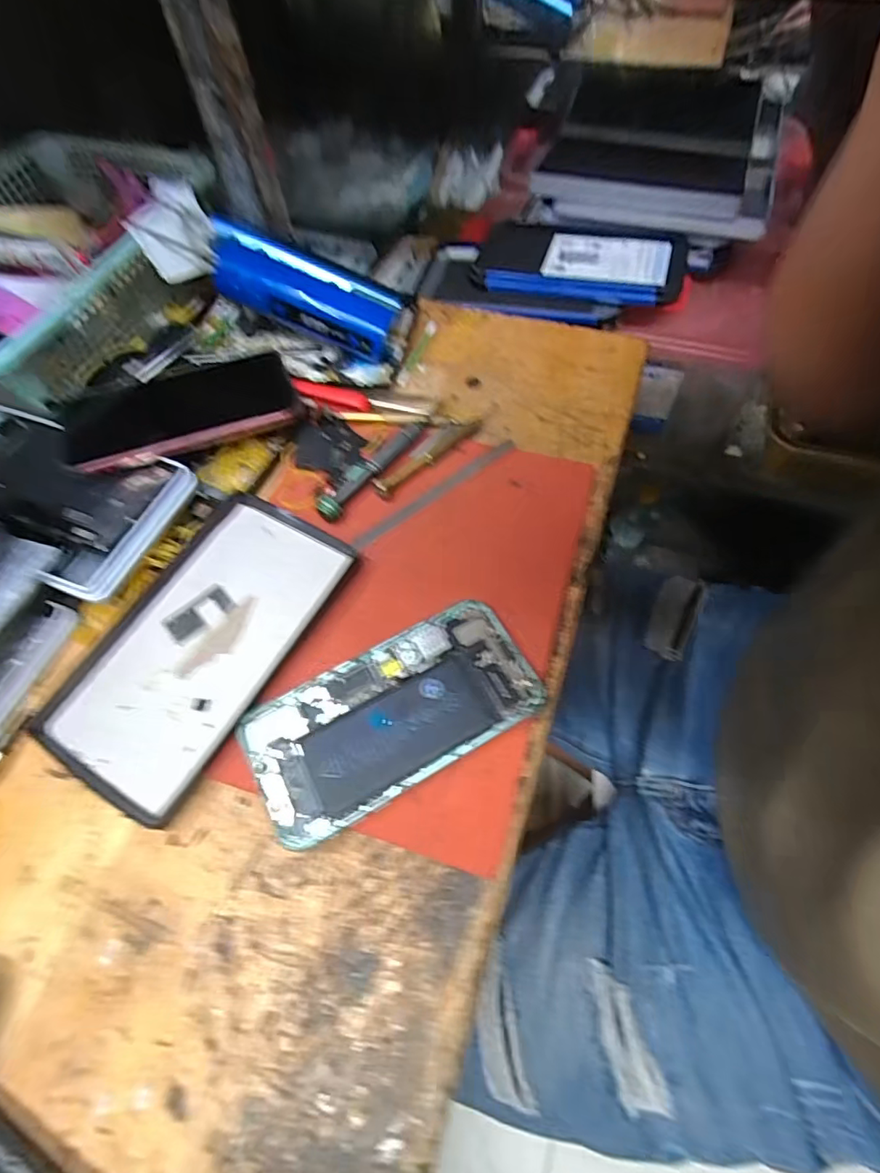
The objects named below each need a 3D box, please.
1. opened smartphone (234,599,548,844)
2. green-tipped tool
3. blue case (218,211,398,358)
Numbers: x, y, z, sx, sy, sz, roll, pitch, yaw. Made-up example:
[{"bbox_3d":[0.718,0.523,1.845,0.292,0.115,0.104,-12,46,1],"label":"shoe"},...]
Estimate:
[{"bbox_3d":[-0.023,0.068,0.291,0.150,0.009,0.074,-26,63,-11],"label":"opened smartphone"},{"bbox_3d":[-0.046,-0.079,0.363,0.020,0.011,0.099,33,68,19],"label":"green-tipped tool"},{"bbox_3d":[-0.104,-0.224,0.415,0.148,0.028,0.063,26,65,-4],"label":"blue case"}]

